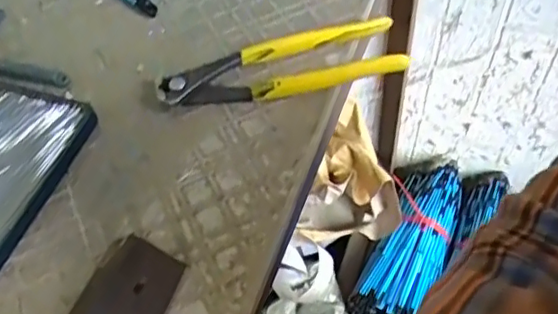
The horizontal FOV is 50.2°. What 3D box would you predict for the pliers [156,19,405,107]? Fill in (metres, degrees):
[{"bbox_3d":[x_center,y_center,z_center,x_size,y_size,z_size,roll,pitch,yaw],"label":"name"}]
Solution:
[{"bbox_3d":[0.002,-0.063,0.405,0.161,0.019,0.054,-11,55,-4],"label":"pliers"}]

